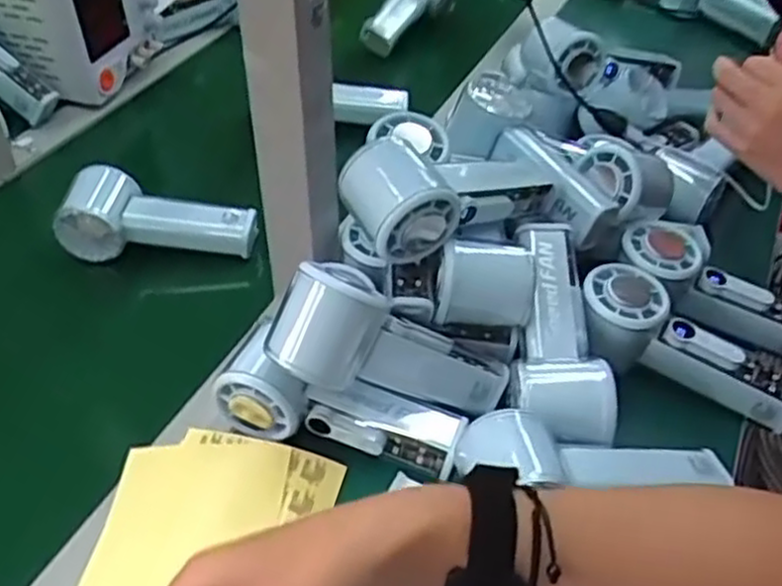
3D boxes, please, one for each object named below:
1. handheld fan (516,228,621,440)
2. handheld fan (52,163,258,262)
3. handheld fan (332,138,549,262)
[{"bbox_3d":[0.109,0.024,0.501,0.062,0.042,0.154,1,59,2],"label":"handheld fan"},{"bbox_3d":[-0.187,-0.056,0.619,0.150,0.058,0.047,8,41,-8],"label":"handheld fan"},{"bbox_3d":[0.040,-0.067,0.503,0.146,0.067,0.066,-10,40,-36],"label":"handheld fan"}]

